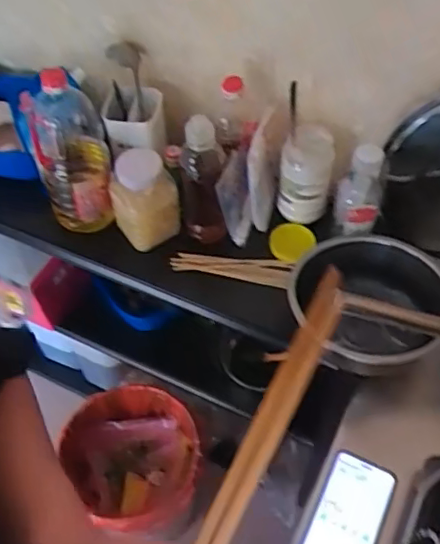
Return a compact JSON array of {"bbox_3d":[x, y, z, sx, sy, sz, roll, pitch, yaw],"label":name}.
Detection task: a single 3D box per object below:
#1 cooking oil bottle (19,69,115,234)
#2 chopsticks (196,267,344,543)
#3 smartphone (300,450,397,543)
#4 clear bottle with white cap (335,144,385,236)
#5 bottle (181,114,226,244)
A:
[{"bbox_3d":[-0.238,-0.193,0.943,0.113,0.274,0.111,-18,56,-10],"label":"cooking oil bottle"},{"bbox_3d":[-0.006,0.122,0.261,0.013,0.019,0.267,26,88,18],"label":"chopsticks"},{"bbox_3d":[0.158,0.310,0.738,0.082,0.012,0.169,22,58,16],"label":"smartphone"},{"bbox_3d":[0.212,-0.117,0.896,0.045,0.165,0.064,-10,55,-5],"label":"clear bottle with white cap"},{"bbox_3d":[-0.027,-0.135,0.923,0.064,0.242,0.053,-3,55,0],"label":"bottle"}]

